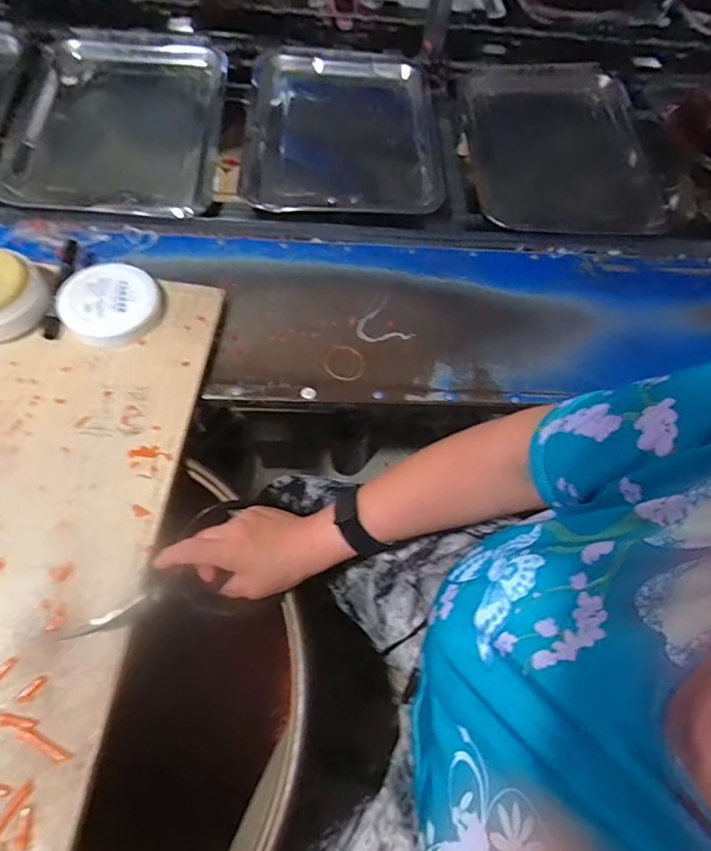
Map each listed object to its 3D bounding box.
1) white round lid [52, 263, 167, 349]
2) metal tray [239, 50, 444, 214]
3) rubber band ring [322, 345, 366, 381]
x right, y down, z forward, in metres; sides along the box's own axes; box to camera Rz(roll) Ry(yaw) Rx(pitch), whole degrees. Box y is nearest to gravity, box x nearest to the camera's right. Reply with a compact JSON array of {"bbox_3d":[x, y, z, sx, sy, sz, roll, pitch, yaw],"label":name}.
[{"bbox_3d":[-0.273,-0.136,0.553,0.097,0.030,0.101,2,62,-3],"label":"white round lid"},{"bbox_3d":[-0.019,-0.427,0.738,0.271,0.056,0.358,4,62,-2],"label":"metal tray"},{"bbox_3d":[-0.012,-0.075,0.585,0.051,0.004,0.048,36,66,14],"label":"rubber band ring"}]

